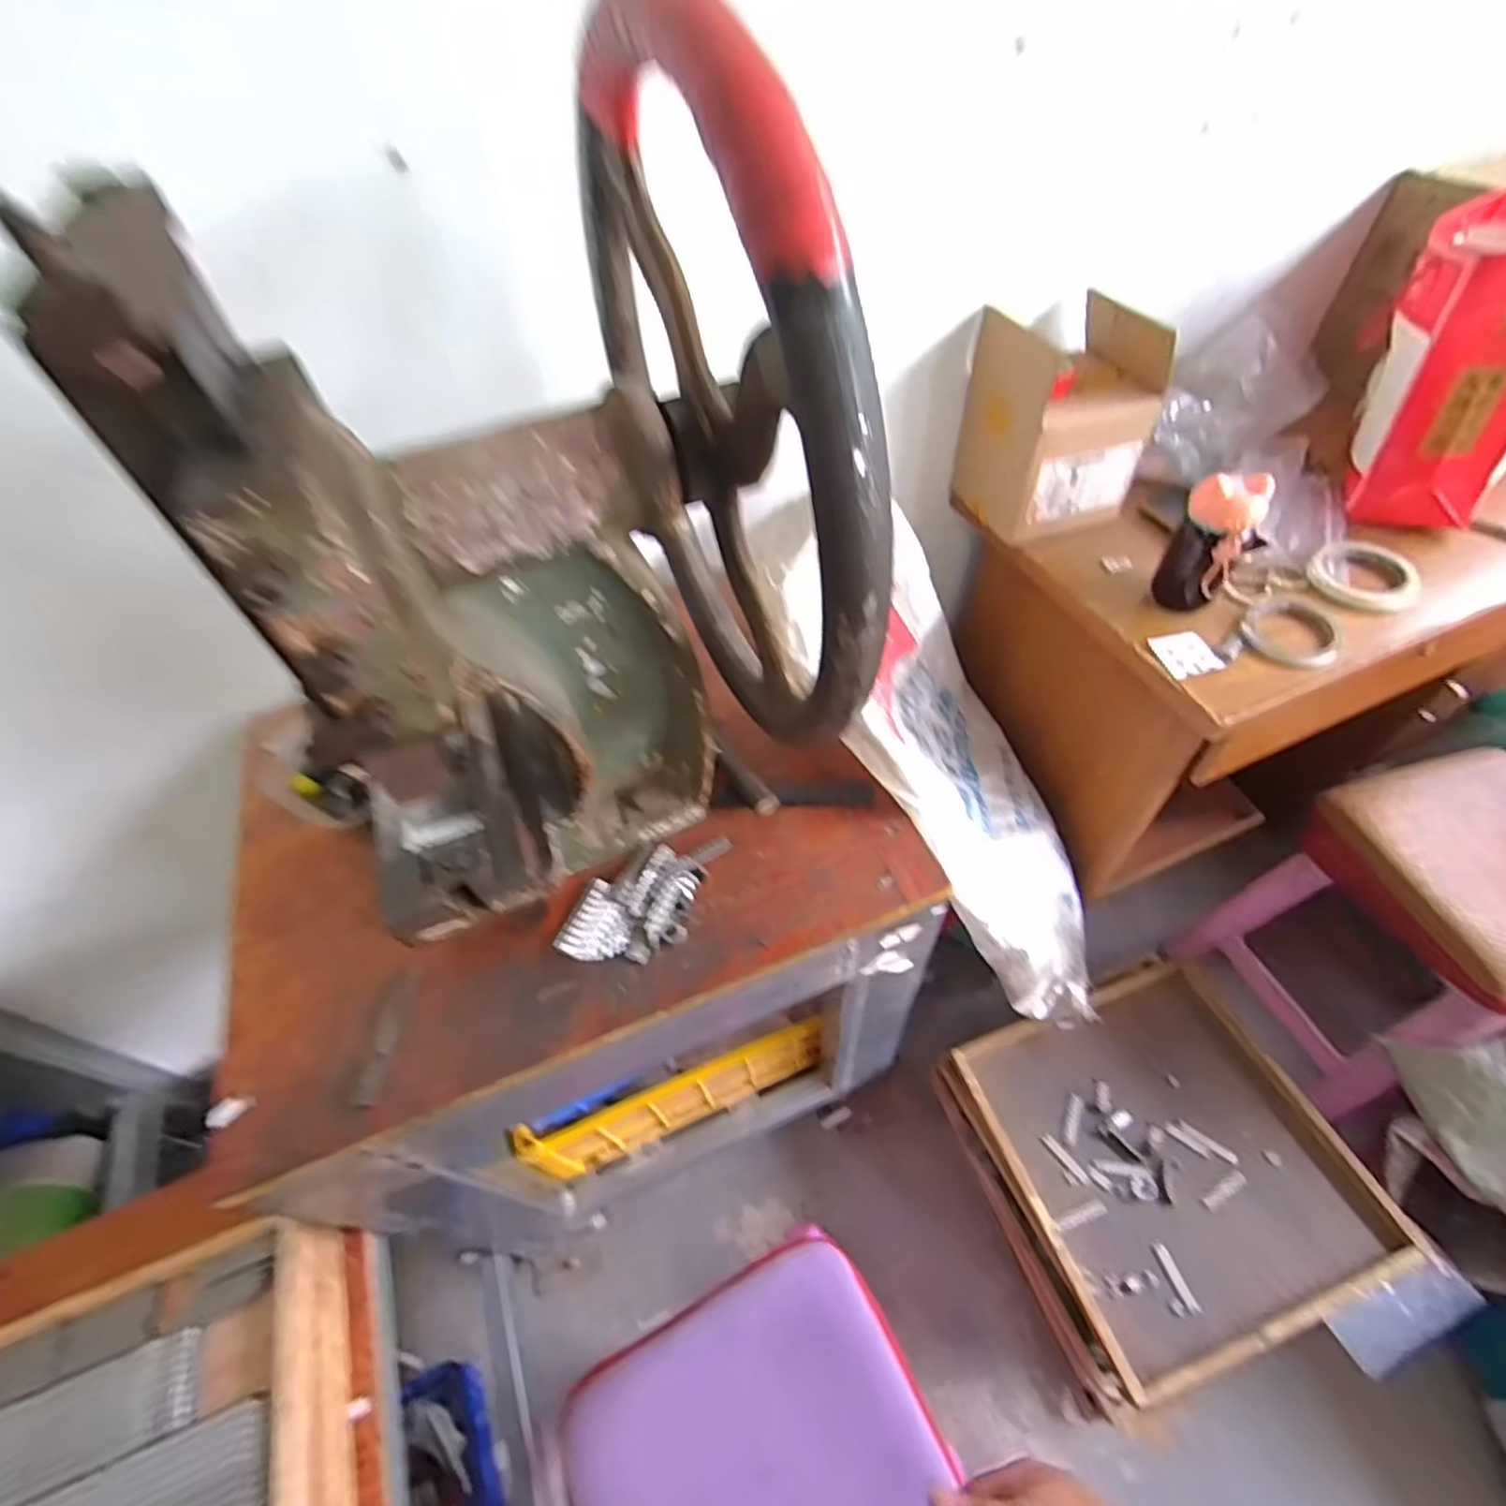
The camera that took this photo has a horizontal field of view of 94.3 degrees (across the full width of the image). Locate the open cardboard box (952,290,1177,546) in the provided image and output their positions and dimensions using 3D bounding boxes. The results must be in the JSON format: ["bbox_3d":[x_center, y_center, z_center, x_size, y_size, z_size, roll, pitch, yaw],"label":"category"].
[{"bbox_3d":[0.353,-0.390,0.825,0.168,0.210,0.154,-14,53,-6],"label":"open cardboard box"}]

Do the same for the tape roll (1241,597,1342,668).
[{"bbox_3d":[0.572,-0.129,0.740,0.092,0.010,0.094,-2,52,3],"label":"tape roll"}]

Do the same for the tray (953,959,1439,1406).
[{"bbox_3d":[0.543,0.516,0.925,0.411,0.036,0.423,-18,53,-9],"label":"tray"}]

